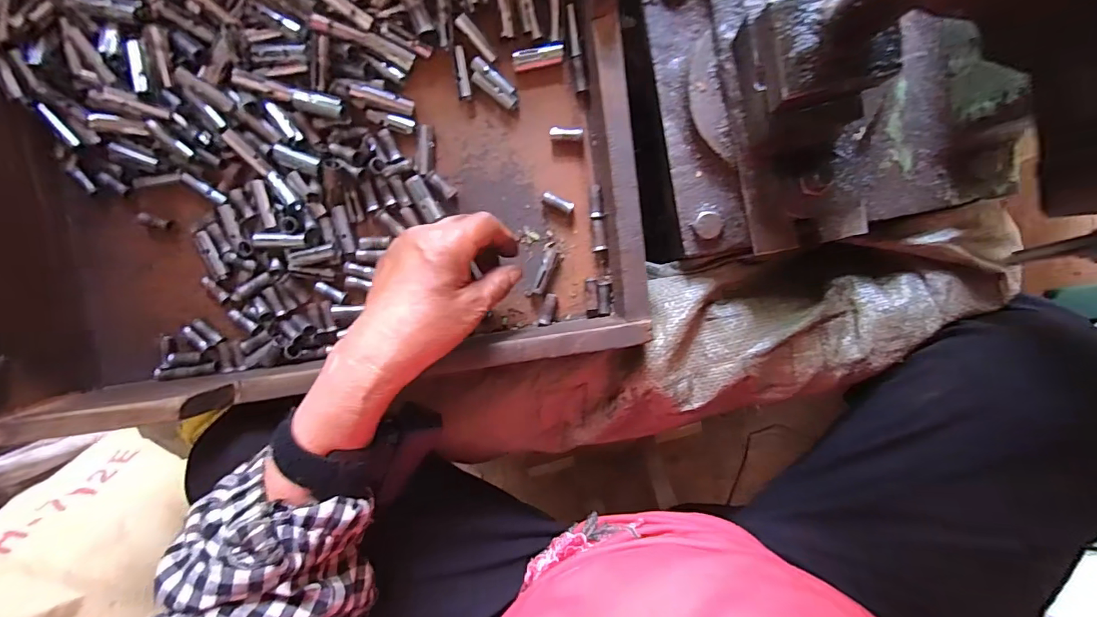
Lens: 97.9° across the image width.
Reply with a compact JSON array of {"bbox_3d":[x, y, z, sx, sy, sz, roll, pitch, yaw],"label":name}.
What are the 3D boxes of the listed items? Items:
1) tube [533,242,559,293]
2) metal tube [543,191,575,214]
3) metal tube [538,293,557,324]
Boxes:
[{"bbox_3d":[-0.001,-0.032,0.381,0.012,0.010,0.041,15,97,1],"label":"tube"},{"bbox_3d":[0.008,-0.083,0.374,0.025,0.009,0.010,27,97,0],"label":"metal tube"},{"bbox_3d":[0.000,0.000,0.385,0.011,0.008,0.025,16,97,1],"label":"metal tube"}]

